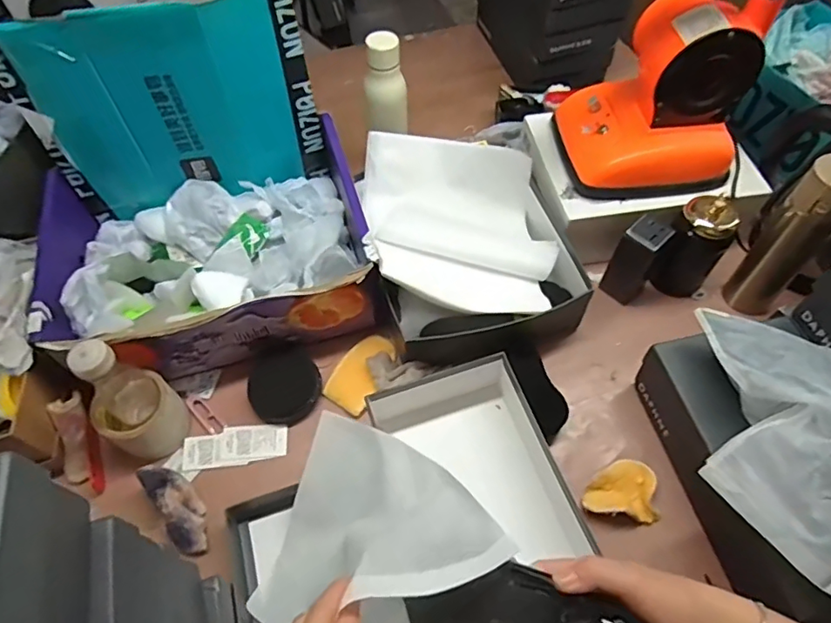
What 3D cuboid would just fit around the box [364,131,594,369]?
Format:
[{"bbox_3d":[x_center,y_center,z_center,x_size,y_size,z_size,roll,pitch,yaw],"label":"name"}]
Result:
[{"bbox_3d":[0.061,-0.101,0.780,0.273,0.146,0.340,-16,58,-9],"label":"box"}]

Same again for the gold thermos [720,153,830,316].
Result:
[{"bbox_3d":[0.486,-0.094,0.710,0.066,0.246,0.081,36,65,22],"label":"gold thermos"}]

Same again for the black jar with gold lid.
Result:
[{"bbox_3d":[0.380,-0.086,0.754,0.075,0.155,0.062,32,63,20],"label":"black jar with gold lid"}]

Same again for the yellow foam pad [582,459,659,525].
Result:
[{"bbox_3d":[0.243,0.209,0.646,0.079,0.022,0.063,11,58,8],"label":"yellow foam pad"}]

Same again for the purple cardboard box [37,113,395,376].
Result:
[{"bbox_3d":[-0.276,-0.074,0.764,0.403,0.143,0.302,-15,58,-8],"label":"purple cardboard box"}]

